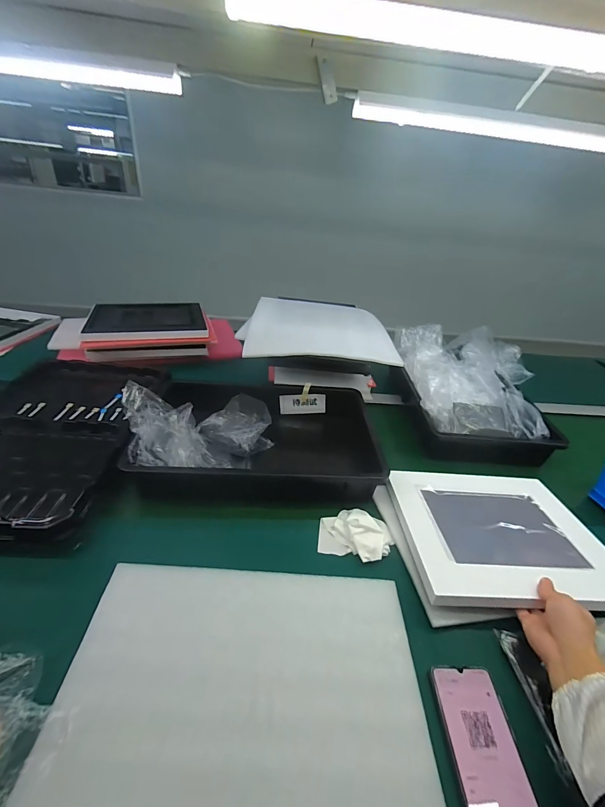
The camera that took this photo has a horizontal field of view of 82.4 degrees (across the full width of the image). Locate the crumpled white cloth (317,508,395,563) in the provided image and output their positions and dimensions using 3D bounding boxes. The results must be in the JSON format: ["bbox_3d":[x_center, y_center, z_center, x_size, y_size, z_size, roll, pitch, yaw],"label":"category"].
[{"bbox_3d":[0.084,0.197,0.537,0.109,0.029,0.084,13,33,10],"label":"crumpled white cloth"}]

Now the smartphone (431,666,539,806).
[{"bbox_3d":[0.184,0.350,0.343,0.071,0.009,0.144,5,32,-3],"label":"smartphone"}]

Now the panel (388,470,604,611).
[{"bbox_3d":[0.302,0.194,0.547,0.294,0.028,0.264,1,26,-4],"label":"panel"}]

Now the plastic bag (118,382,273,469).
[{"bbox_3d":[-0.181,0.050,0.642,0.251,0.104,0.150,-7,35,-21],"label":"plastic bag"}]

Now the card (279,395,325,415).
[{"bbox_3d":[0.001,0.002,0.807,0.106,0.048,0.005,-3,21,-1],"label":"card"}]

